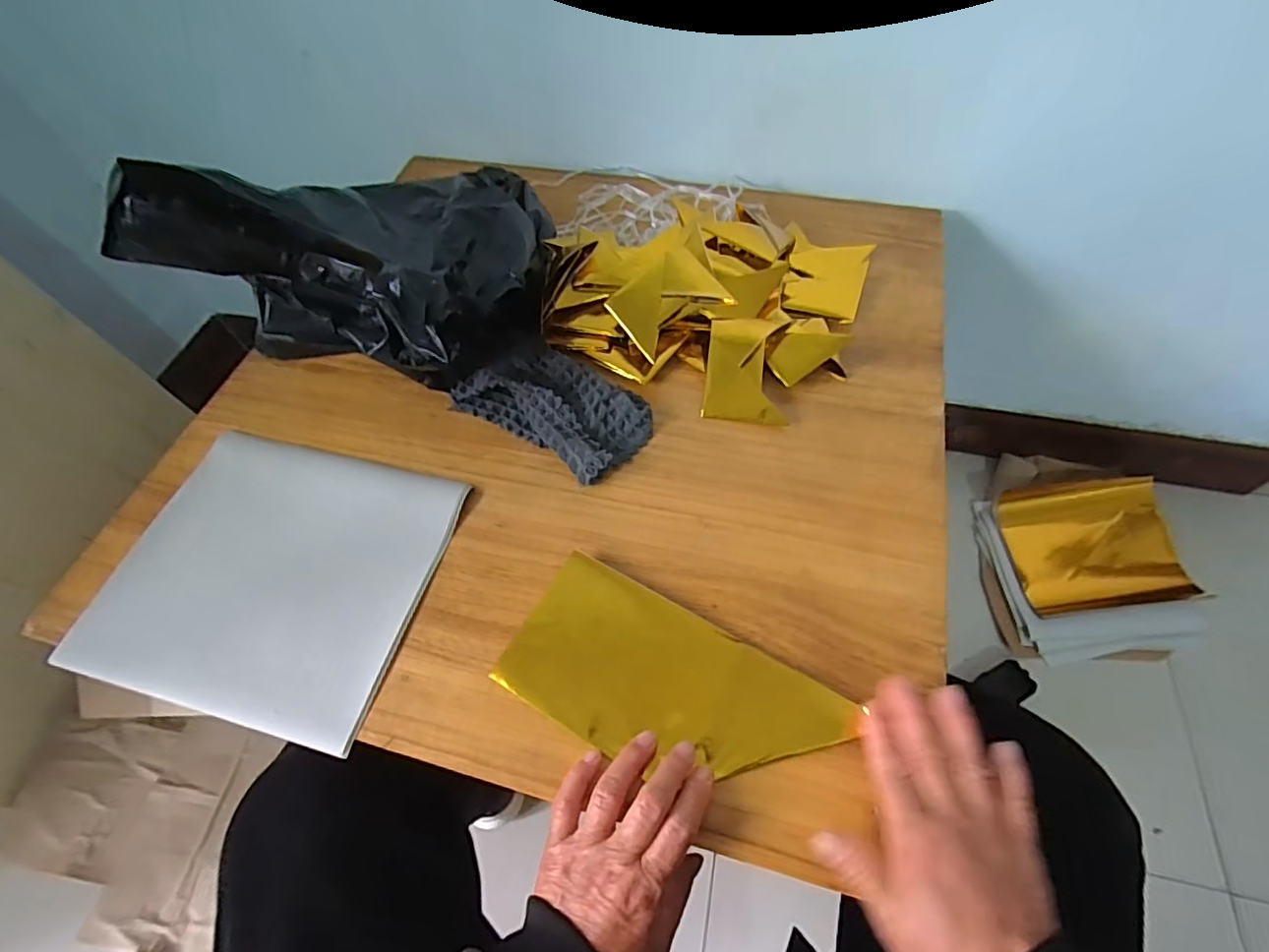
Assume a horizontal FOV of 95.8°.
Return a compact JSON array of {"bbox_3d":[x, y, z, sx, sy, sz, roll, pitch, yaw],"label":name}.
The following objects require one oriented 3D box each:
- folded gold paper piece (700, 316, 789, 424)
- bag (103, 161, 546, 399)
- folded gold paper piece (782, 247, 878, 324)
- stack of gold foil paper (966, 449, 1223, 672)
[{"bbox_3d":[0.102,-0.097,0.527,0.069,0.013,0.097,7,84,12],"label":"folded gold paper piece"},{"bbox_3d":[-0.242,-0.233,0.547,0.321,0.168,0.284,9,60,9],"label":"bag"},{"bbox_3d":[0.198,-0.203,0.590,0.075,0.013,0.099,14,61,12],"label":"folded gold paper piece"},{"bbox_3d":[0.694,0.112,0.903,0.277,0.056,0.336,0,59,4],"label":"stack of gold foil paper"}]

